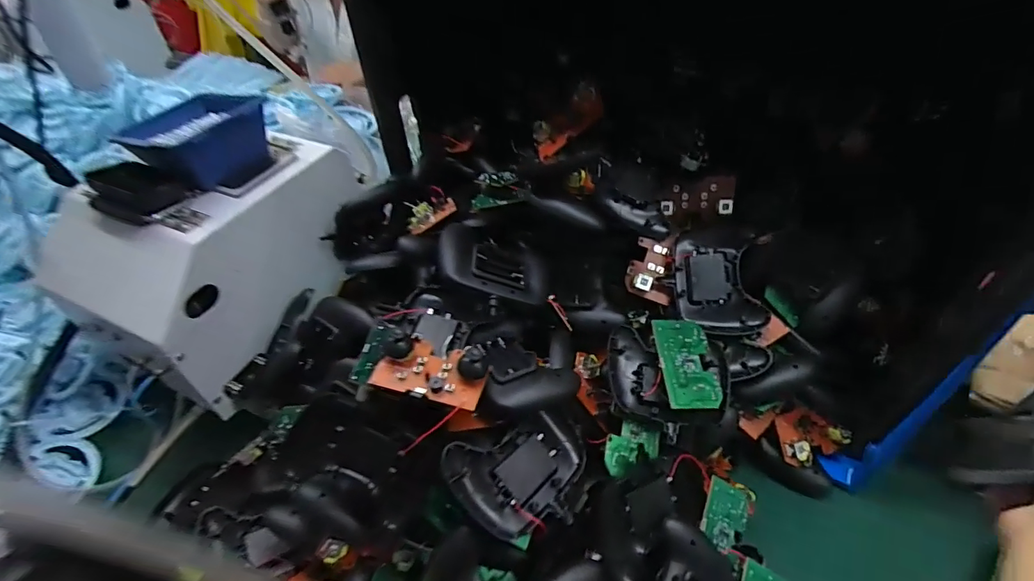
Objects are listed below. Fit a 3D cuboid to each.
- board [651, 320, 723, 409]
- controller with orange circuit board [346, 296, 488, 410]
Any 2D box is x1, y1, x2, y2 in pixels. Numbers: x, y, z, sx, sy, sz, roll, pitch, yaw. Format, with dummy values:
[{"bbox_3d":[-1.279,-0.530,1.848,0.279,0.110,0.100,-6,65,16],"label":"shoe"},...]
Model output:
[{"bbox_3d":[0.167,0.071,0.488,0.056,0.004,0.090,2,59,-10],"label":"board"},{"bbox_3d":[-0.080,0.045,0.441,0.115,0.038,0.111,7,47,4],"label":"controller with orange circuit board"}]

